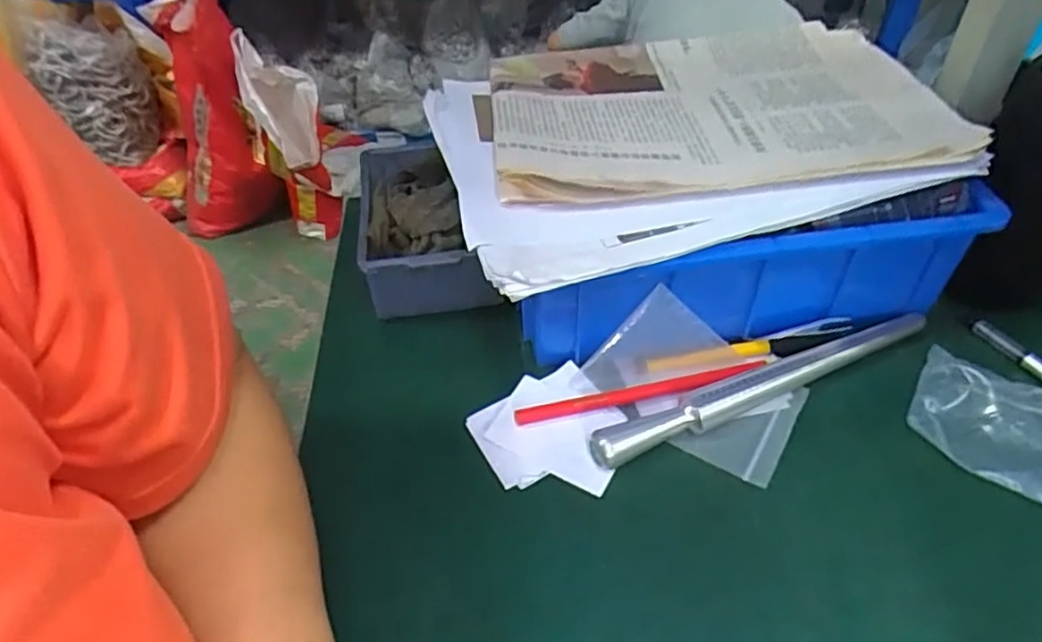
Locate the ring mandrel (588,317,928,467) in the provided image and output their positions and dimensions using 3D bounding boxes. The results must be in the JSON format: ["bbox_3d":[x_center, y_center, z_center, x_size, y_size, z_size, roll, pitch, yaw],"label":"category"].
[{"bbox_3d":[0.148,0.037,0.391,0.236,0.022,0.017,-18,46,-17],"label":"ring mandrel"}]

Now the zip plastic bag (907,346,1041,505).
[{"bbox_3d":[0.284,0.065,0.365,0.121,0.014,0.082,22,49,22],"label":"zip plastic bag"}]

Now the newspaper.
[{"bbox_3d":[0.125,-0.145,0.447,0.281,0.031,0.187,-3,44,-1],"label":"newspaper"}]

